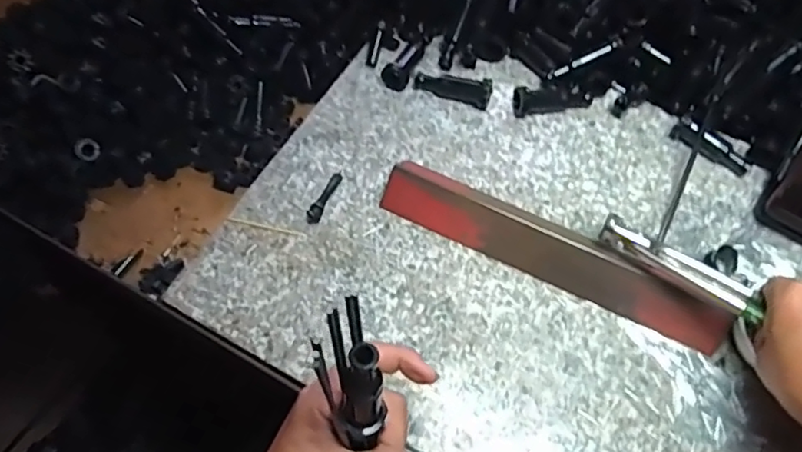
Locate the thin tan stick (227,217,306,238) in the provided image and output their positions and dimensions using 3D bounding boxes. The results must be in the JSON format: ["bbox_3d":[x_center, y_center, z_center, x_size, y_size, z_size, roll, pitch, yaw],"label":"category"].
[{"bbox_3d":[-0.102,0.000,0.462,0.061,0.004,0.004,11,61,6],"label":"thin tan stick"}]

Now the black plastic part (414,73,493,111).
[{"bbox_3d":[0.044,-0.117,0.516,0.066,0.018,0.018,15,62,8],"label":"black plastic part"}]

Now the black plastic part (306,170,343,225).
[{"bbox_3d":[-0.059,-0.024,0.472,0.011,0.007,0.050,22,63,12],"label":"black plastic part"}]

